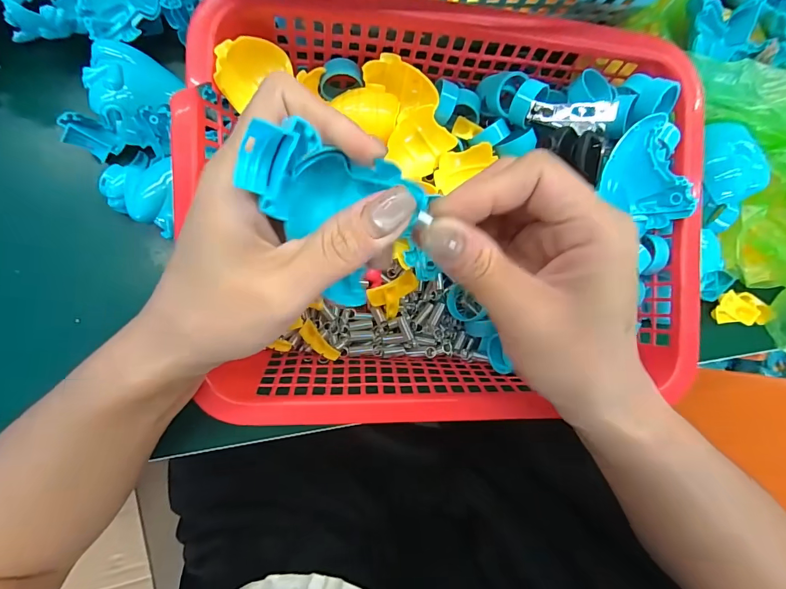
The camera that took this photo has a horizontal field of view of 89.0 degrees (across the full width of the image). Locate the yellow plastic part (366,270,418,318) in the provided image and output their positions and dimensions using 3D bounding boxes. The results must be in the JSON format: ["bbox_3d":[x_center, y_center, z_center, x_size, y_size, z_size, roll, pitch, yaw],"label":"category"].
[{"bbox_3d":[0.002,0.001,0.266,0.033,0.008,0.023,-26,92,-8],"label":"yellow plastic part"}]

